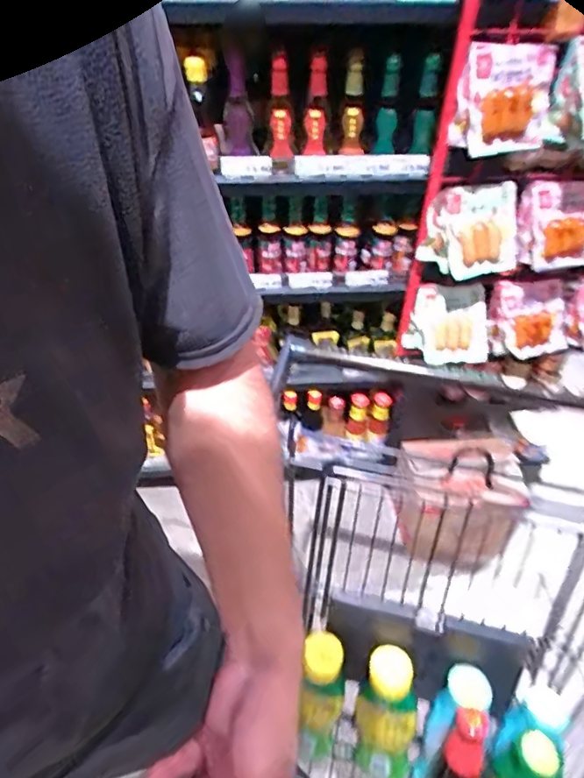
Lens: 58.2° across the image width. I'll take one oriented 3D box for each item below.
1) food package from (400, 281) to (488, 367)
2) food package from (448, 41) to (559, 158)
[{"bbox_3d":[0.307,-0.126,1.031,0.151,0.162,0.072,8,45,7],"label":"food package"},{"bbox_3d":[0.295,-0.403,0.733,0.099,0.130,0.079,-15,47,-15],"label":"food package"}]

